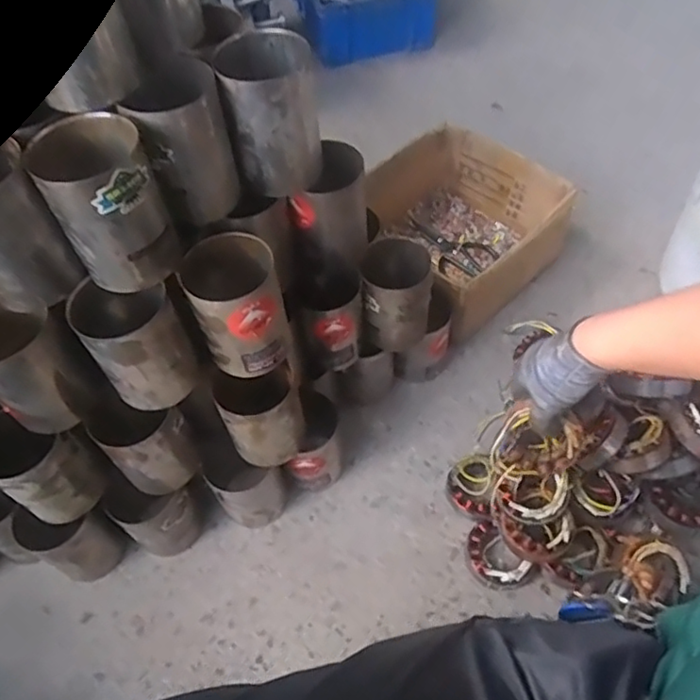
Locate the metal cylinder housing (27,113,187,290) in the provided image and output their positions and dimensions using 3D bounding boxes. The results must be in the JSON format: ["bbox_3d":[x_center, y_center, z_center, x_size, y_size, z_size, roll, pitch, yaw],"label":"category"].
[{"bbox_3d":[-0.213,-0.128,0.544,0.087,0.130,0.093,-17,56,-8],"label":"metal cylinder housing"}]

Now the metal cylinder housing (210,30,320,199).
[{"bbox_3d":[-0.079,-0.242,0.619,0.090,0.127,0.093,-9,55,-3],"label":"metal cylinder housing"}]

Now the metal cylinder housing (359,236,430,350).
[{"bbox_3d":[0.062,-0.074,0.815,0.088,0.126,0.098,-2,55,3],"label":"metal cylinder housing"}]

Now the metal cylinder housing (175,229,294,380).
[{"bbox_3d":[-0.116,-0.044,0.637,0.091,0.115,0.094,-17,56,-8],"label":"metal cylinder housing"}]

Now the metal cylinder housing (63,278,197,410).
[{"bbox_3d":[-0.217,-0.007,0.623,0.090,0.119,0.087,-30,58,-16],"label":"metal cylinder housing"}]

